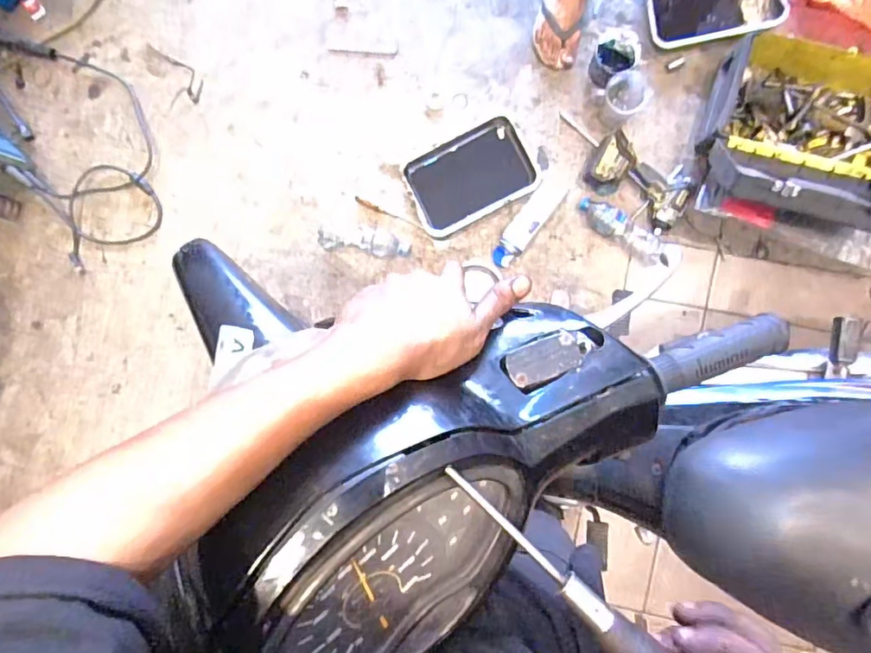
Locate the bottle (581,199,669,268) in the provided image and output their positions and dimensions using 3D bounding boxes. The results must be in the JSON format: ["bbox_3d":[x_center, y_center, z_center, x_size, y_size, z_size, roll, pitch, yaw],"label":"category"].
[{"bbox_3d":[0.468,-0.240,1.327,0.246,0.059,0.081,31,93,4],"label":"bottle"}]

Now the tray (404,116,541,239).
[{"bbox_3d":[0.085,-0.382,1.342,0.306,0.030,0.207,-29,88,5],"label":"tray"}]

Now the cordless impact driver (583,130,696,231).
[{"bbox_3d":[0.496,-0.350,1.279,0.254,0.116,0.118,35,93,4],"label":"cordless impact driver"}]

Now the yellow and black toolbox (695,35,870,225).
[{"bbox_3d":[0.881,-0.410,1.141,0.501,0.327,0.466,16,92,5],"label":"yellow and black toolbox"}]

